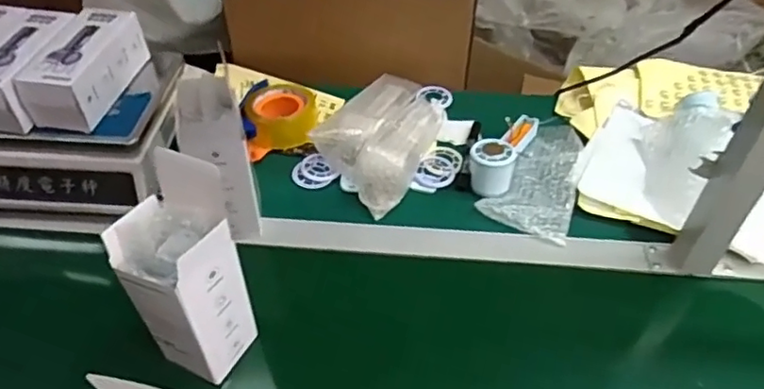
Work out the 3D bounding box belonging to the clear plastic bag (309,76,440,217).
[{"bbox_3d":[0.008,-0.092,0.847,0.138,0.093,0.250,23,52,18],"label":"clear plastic bag"}]

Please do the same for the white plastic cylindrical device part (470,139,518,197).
[{"bbox_3d":[0.144,-0.037,0.790,0.057,0.048,0.063,14,50,11],"label":"white plastic cylindrical device part"}]

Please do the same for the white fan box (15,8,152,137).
[{"bbox_3d":[-0.371,-0.160,0.758,0.078,0.068,0.166,10,49,8],"label":"white fan box"}]

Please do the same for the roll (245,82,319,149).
[{"bbox_3d":[-0.142,-0.116,0.888,0.105,0.052,0.081,21,52,17],"label":"roll"}]

